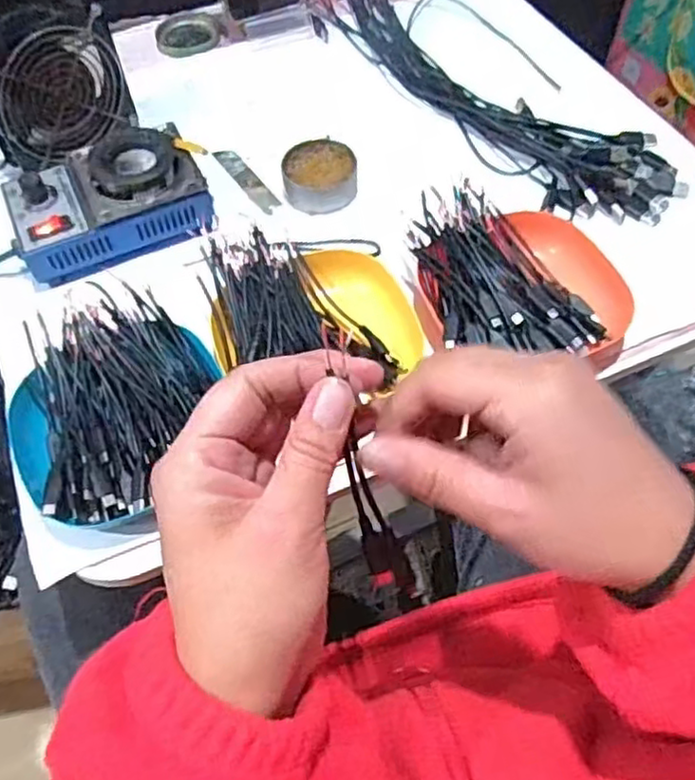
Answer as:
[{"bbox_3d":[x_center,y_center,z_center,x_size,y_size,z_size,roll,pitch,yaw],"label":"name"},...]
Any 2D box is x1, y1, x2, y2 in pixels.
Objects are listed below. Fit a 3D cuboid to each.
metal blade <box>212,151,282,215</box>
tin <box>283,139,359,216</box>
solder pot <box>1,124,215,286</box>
[{"bbox_3d":[-0.089,-0.185,0.614,0.021,0.004,0.089,-29,62,-21],"label":"metal blade"},{"bbox_3d":[-0.023,-0.184,0.596,0.062,0.024,0.061,-1,59,1],"label":"tin"},{"bbox_3d":[-0.190,-0.150,0.560,0.149,0.059,0.099,-21,61,-11],"label":"solder pot"}]

